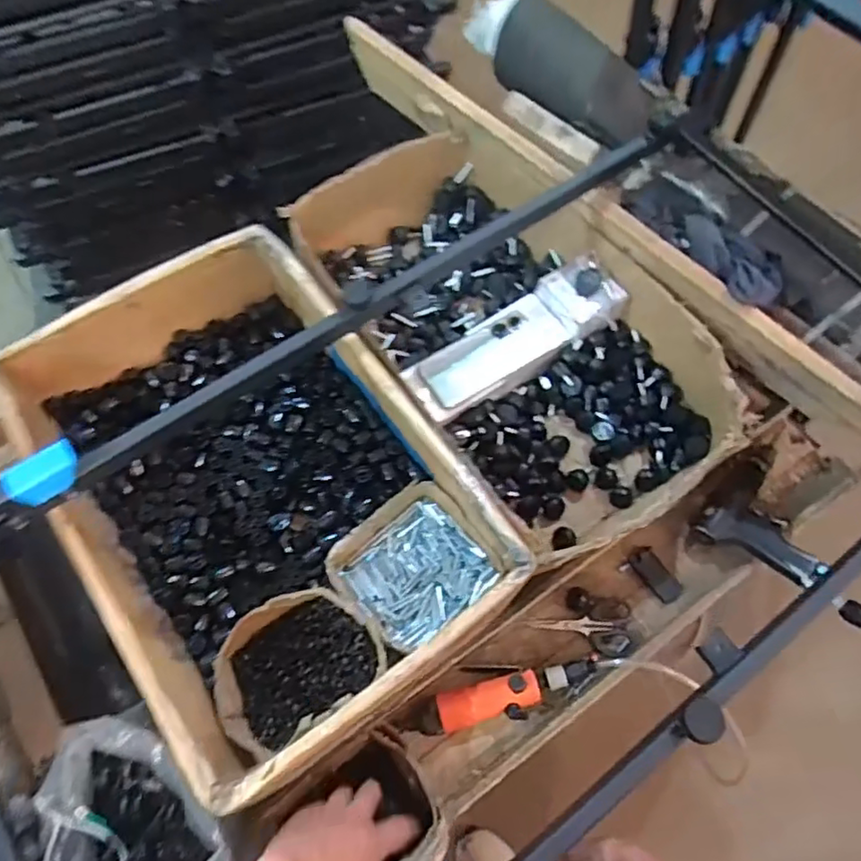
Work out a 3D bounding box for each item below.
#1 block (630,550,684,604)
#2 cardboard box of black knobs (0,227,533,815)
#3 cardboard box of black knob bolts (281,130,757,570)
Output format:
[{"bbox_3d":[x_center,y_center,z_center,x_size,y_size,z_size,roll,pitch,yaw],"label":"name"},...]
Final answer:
[{"bbox_3d":[0.289,0.183,0.792,0.032,0.012,0.072,-33,70,-14],"label":"block"},{"bbox_3d":[-0.187,0.055,0.687,0.344,0.163,0.522,-34,70,-14],"label":"cardboard box of black knobs"},{"bbox_3d":[0.098,-0.131,0.810,0.337,0.135,0.589,-31,70,-13],"label":"cardboard box of black knob bolts"}]

